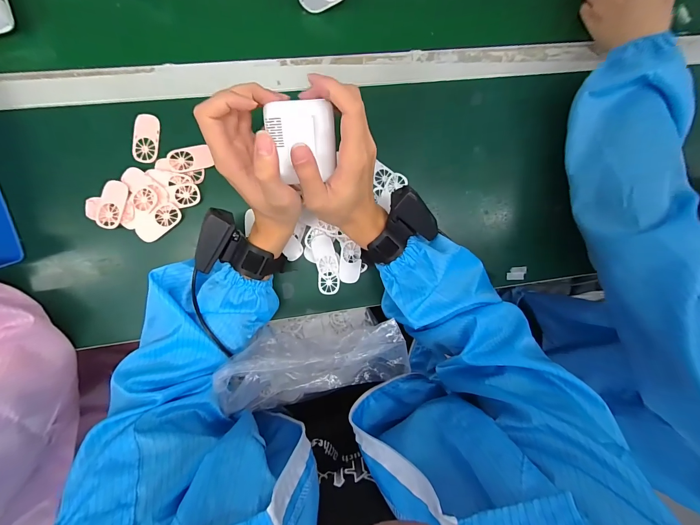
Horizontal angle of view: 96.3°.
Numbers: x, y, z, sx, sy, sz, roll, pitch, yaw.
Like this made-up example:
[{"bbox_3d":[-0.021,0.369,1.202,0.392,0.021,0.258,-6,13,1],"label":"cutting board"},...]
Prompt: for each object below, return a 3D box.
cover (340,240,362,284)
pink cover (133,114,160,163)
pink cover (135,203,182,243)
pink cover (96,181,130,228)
[{"bbox_3d":[0.001,0.000,0.421,0.027,0.010,0.055,6,93,-6],"label":"cover"},{"bbox_3d":[-0.253,-0.154,0.389,0.028,0.004,0.058,7,93,-6],"label":"pink cover"},{"bbox_3d":[-0.237,-0.051,0.389,0.057,0.007,0.029,-42,96,-2],"label":"pink cover"},{"bbox_3d":[-0.290,-0.070,0.381,0.027,0.004,0.058,16,91,-7],"label":"pink cover"}]

